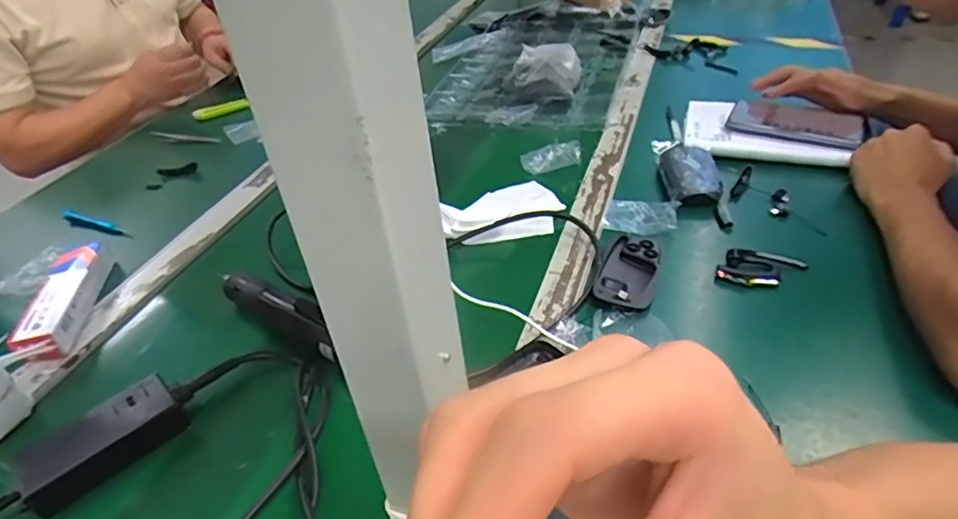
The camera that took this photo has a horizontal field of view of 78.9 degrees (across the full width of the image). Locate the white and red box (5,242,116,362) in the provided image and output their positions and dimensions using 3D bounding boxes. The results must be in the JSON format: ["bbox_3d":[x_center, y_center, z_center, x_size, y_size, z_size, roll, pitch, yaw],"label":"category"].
[{"bbox_3d":[-0.428,0.042,0.601,0.049,0.028,0.157,-11,39,-7],"label":"white and red box"}]

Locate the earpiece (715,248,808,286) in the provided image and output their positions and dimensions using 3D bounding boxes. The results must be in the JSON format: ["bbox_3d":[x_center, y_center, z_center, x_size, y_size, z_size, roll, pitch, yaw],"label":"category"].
[{"bbox_3d":[0.268,0.008,0.551,0.078,0.011,0.040,6,40,15],"label":"earpiece"}]

